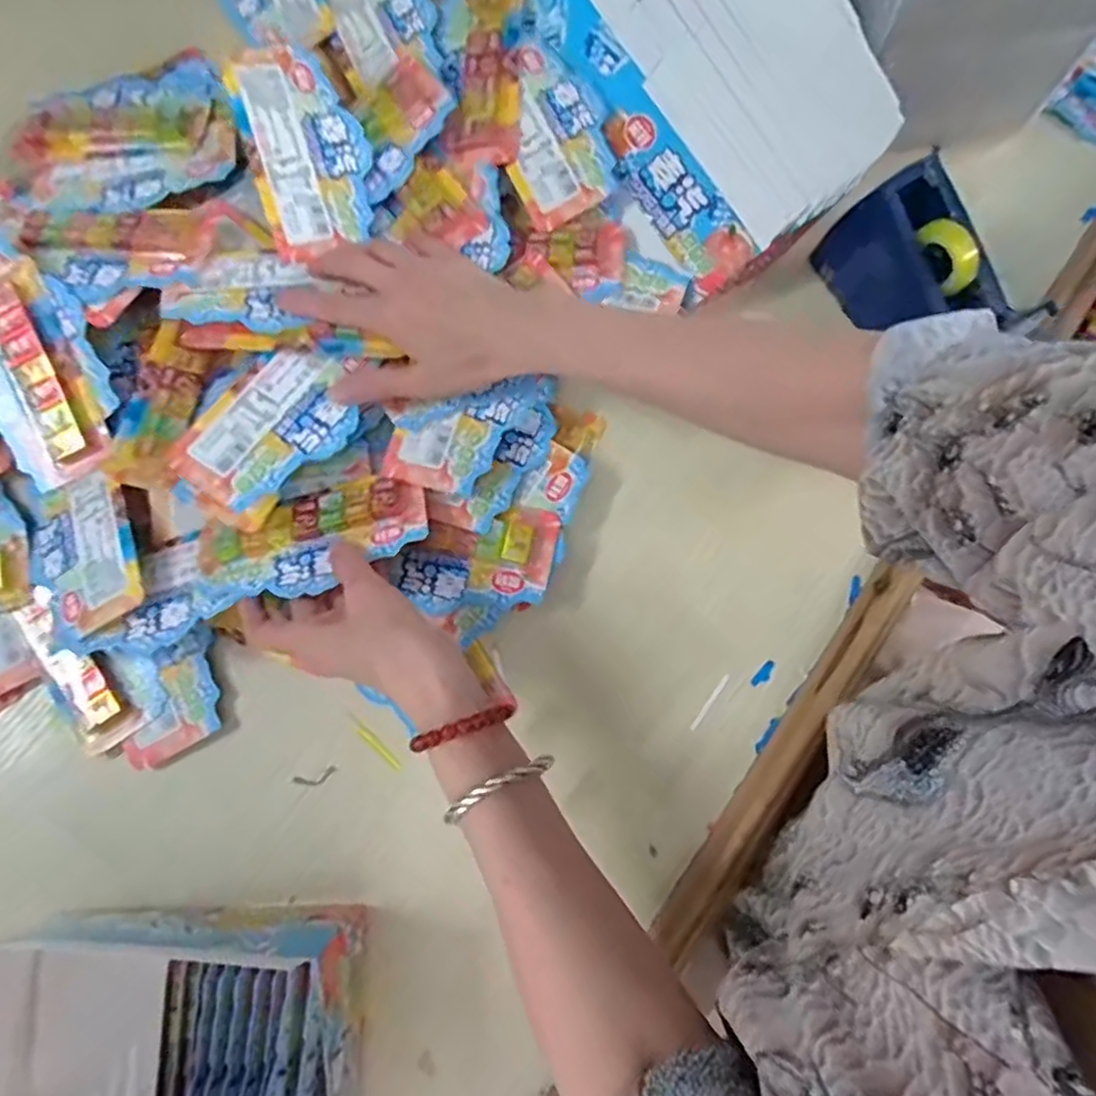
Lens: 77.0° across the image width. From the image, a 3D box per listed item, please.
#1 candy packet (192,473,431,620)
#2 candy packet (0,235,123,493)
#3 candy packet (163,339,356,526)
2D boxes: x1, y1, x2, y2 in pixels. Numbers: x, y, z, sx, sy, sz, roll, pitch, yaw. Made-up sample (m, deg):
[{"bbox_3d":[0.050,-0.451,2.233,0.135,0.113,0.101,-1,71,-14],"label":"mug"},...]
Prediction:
[{"bbox_3d":[-0.147,-0.004,0.423,0.145,0.011,0.071,-15,63,1],"label":"candy packet"},{"bbox_3d":[-0.341,-0.124,0.453,0.088,0.015,0.163,-22,91,3],"label":"candy packet"},{"bbox_3d":[-0.171,-0.073,0.428,0.070,0.023,0.115,42,83,8],"label":"candy packet"}]

